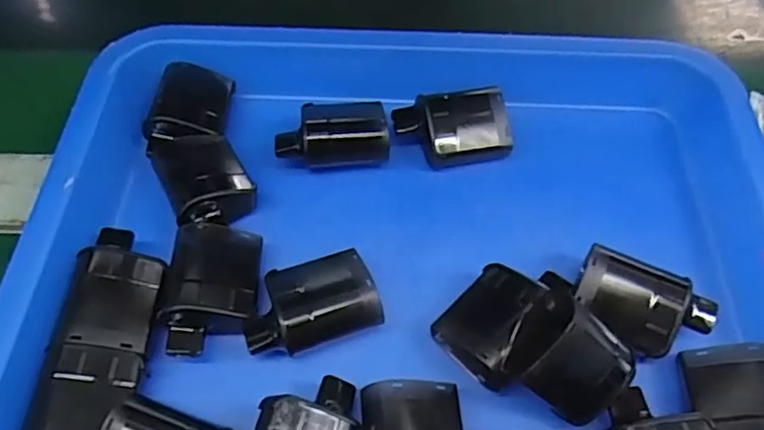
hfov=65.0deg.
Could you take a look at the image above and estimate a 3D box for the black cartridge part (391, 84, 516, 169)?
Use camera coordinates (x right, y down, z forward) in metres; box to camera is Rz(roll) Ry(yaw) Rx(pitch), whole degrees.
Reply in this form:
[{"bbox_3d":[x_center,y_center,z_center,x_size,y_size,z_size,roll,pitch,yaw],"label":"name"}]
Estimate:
[{"bbox_3d":[0.036,-0.042,0.301,0.053,0.020,0.036,-8,80,-11],"label":"black cartridge part"}]

